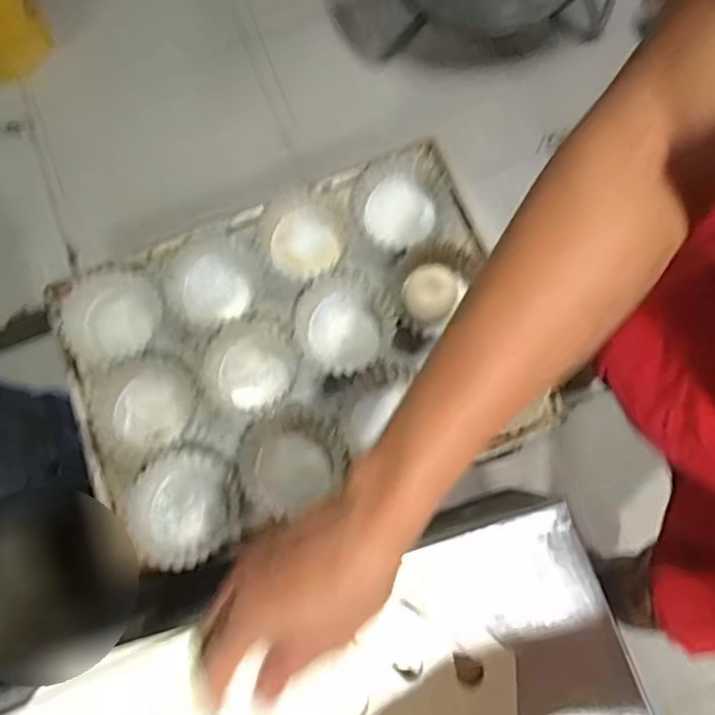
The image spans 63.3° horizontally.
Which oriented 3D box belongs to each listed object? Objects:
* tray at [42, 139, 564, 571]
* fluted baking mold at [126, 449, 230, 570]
[{"bbox_3d":[-0.066,-0.008,0.588,0.442,0.058,0.324,-20,76,-3],"label":"tray"},{"bbox_3d":[-0.170,0.141,0.544,0.094,0.032,0.103,-2,76,2],"label":"fluted baking mold"}]

